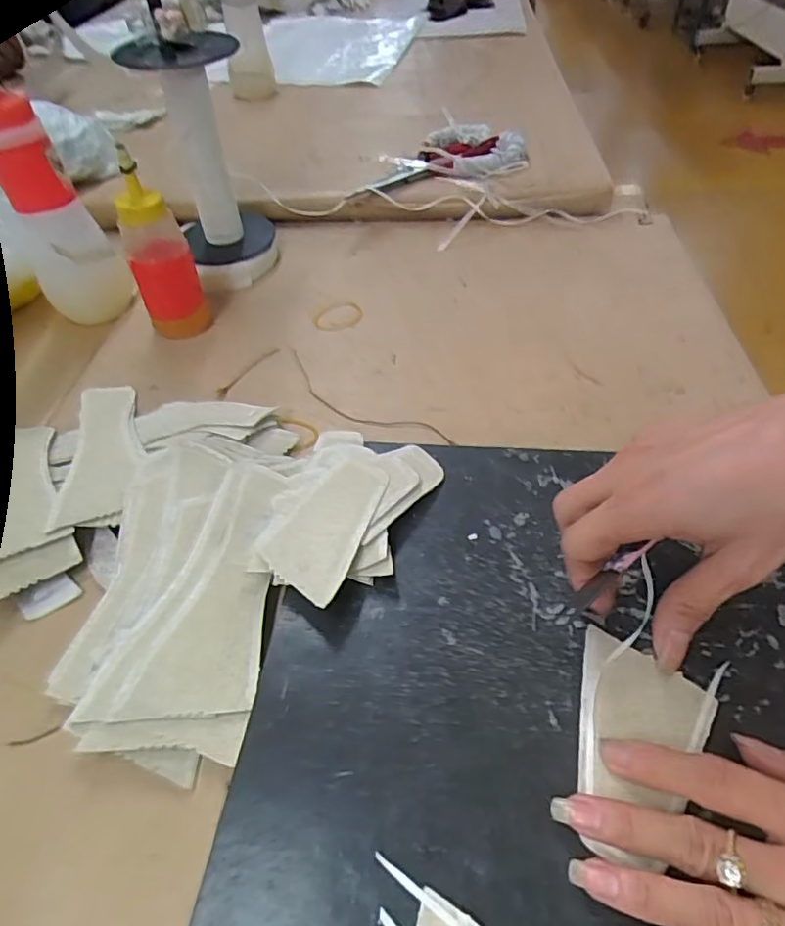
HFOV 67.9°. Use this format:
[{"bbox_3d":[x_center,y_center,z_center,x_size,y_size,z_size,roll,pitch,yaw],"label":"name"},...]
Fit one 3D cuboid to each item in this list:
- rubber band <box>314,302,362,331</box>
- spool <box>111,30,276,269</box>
[{"bbox_3d":[-0.048,-0.130,0.518,0.040,0.004,0.038,2,48,5],"label":"rubber band"},{"bbox_3d":[-0.168,-0.276,0.533,0.088,0.189,0.084,-2,47,2],"label":"spool"}]

